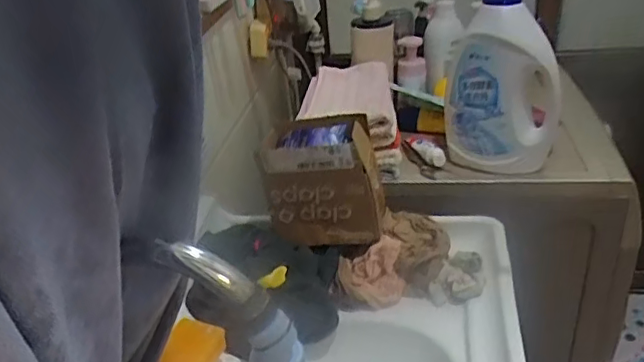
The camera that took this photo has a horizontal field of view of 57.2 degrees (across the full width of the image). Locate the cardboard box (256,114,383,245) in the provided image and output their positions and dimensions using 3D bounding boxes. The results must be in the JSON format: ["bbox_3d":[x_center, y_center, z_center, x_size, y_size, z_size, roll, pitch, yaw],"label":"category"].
[{"bbox_3d":[0.002,-0.003,0.861,0.172,0.154,0.124,-3,31,3],"label":"cardboard box"}]

